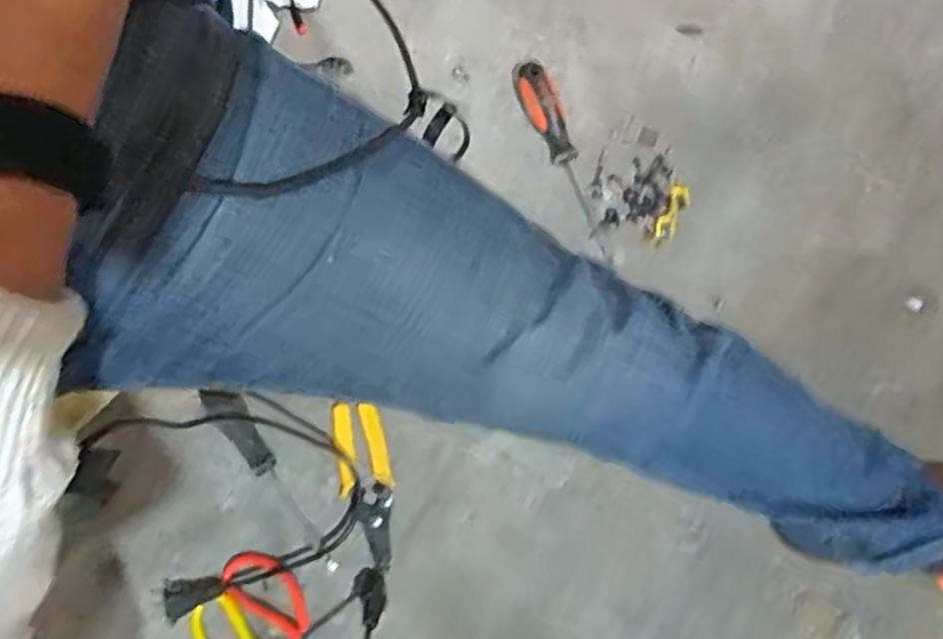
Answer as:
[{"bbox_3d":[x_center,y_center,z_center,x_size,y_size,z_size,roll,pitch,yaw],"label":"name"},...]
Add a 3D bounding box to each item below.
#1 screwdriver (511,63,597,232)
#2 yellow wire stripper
[{"bbox_3d":[0.091,-0.183,0.830,0.040,0.028,0.184,-24,93,-6],"label":"screwdriver"},{"bbox_3d":[-0.102,0.160,0.773,0.050,0.020,0.157,-9,82,-2],"label":"yellow wire stripper"}]

